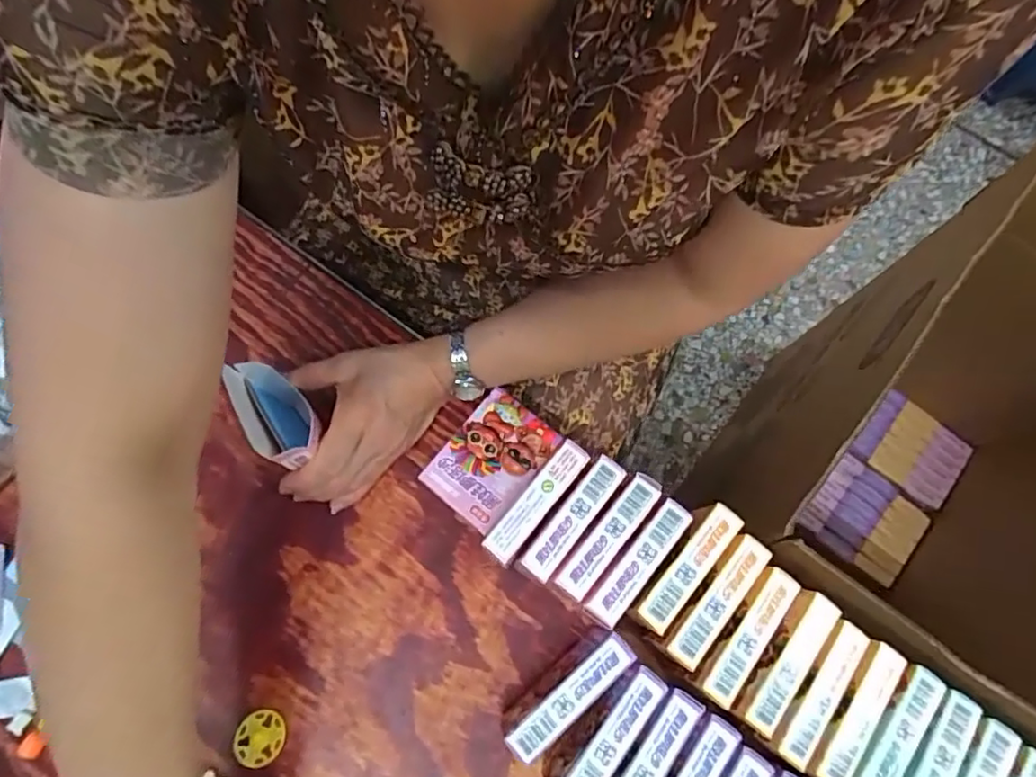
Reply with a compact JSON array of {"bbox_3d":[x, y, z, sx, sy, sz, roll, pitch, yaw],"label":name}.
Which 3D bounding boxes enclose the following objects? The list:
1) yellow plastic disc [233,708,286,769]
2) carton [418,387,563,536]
[{"bbox_3d":[-0.174,0.235,0.414,0.032,0.011,0.032,0,73,-1],"label":"yellow plastic disc"},{"bbox_3d":[-0.021,0.054,0.467,0.063,0.025,0.091,38,76,10],"label":"carton"}]

